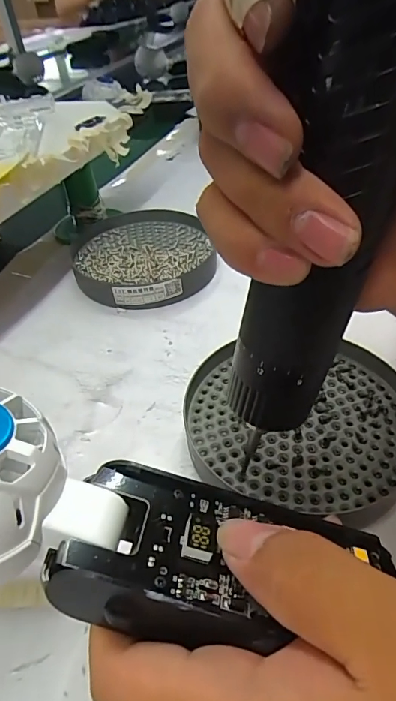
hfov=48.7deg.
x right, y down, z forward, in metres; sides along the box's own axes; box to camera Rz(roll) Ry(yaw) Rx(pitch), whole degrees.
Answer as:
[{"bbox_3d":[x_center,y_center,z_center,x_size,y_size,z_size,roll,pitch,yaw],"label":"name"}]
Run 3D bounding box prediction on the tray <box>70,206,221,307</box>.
[{"bbox_3d":[-0.043,-0.075,0.348,0.104,0.018,0.113,-3,43,3],"label":"tray"}]

